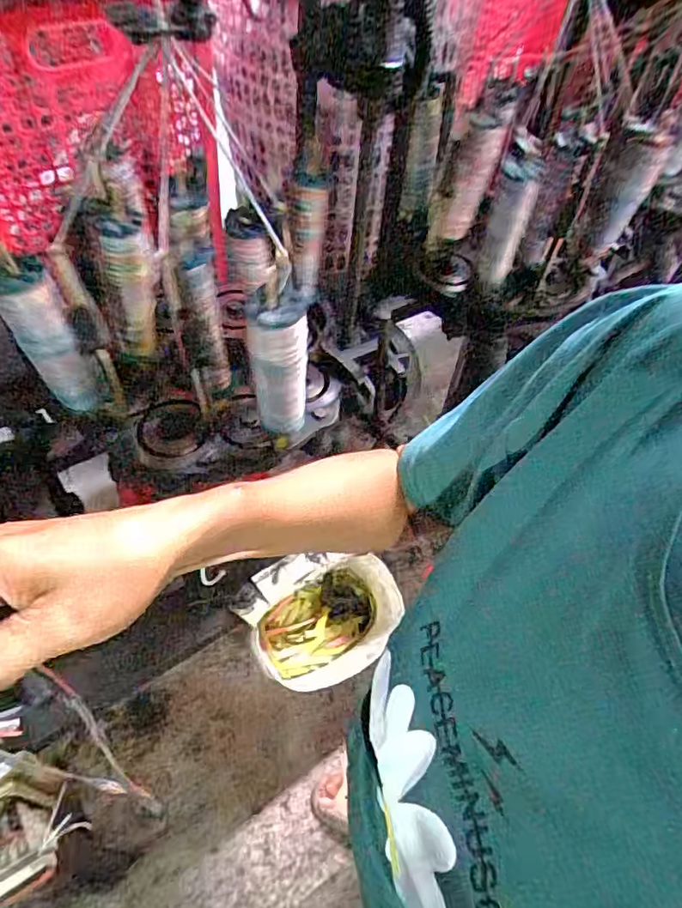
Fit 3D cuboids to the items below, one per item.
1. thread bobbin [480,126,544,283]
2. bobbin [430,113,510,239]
[{"bbox_3d":[0.196,-0.273,0.648,0.045,0.167,0.039,21,54,12],"label":"thread bobbin"},{"bbox_3d":[0.164,-0.356,0.717,0.050,0.147,0.060,33,32,20],"label":"bobbin"}]

